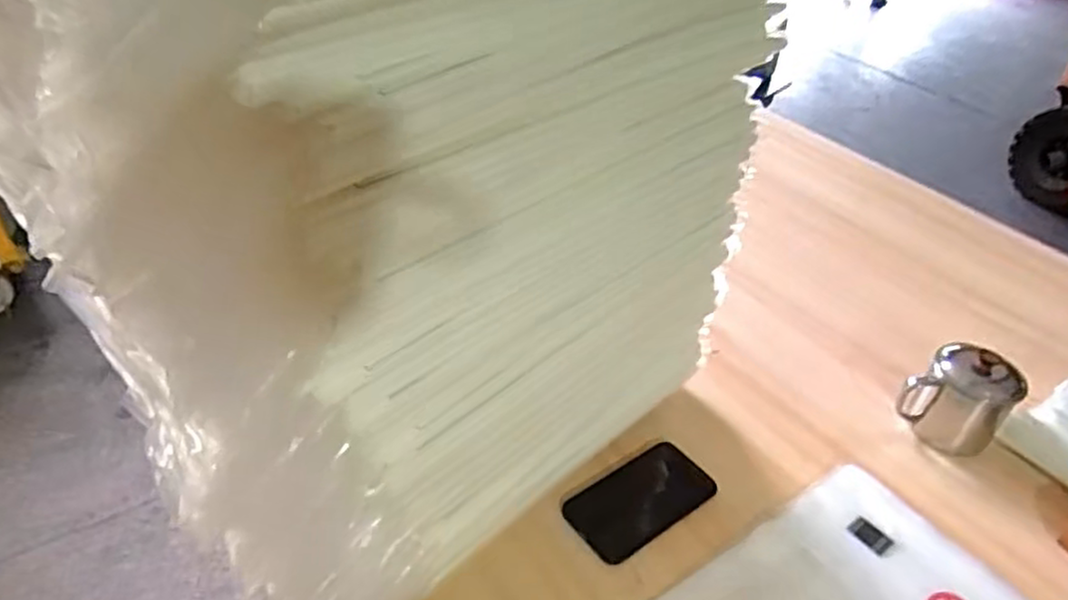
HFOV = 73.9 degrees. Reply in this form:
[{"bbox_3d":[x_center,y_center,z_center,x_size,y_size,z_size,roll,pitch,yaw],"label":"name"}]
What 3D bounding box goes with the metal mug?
[{"bbox_3d":[0.461,0.105,0.772,0.097,0.098,0.070,31,45,29],"label":"metal mug"}]

